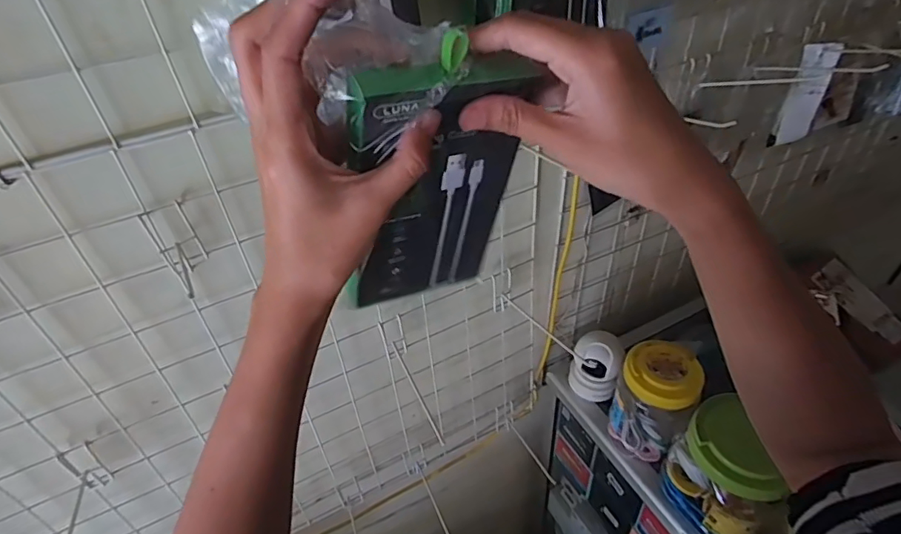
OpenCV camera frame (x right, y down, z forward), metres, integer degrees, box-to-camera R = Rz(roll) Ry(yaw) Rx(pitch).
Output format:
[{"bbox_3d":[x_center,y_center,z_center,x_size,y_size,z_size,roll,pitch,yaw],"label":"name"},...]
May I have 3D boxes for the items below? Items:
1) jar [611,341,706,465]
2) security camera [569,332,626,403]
[{"bbox_3d":[0.276,0.186,0.723,0.088,0.156,0.080,-3,42,3],"label":"jar"},{"bbox_3d":[0.222,0.153,0.807,0.072,0.097,0.062,9,44,16],"label":"security camera"}]

